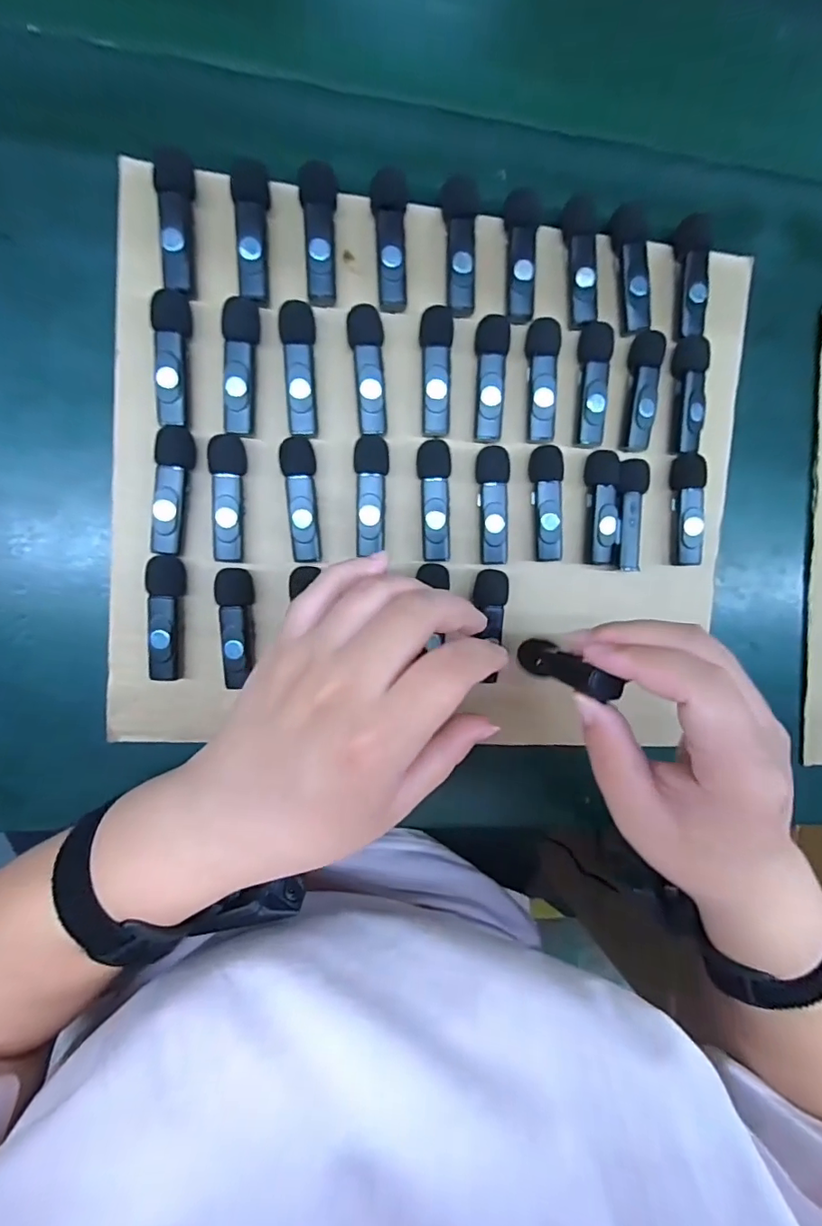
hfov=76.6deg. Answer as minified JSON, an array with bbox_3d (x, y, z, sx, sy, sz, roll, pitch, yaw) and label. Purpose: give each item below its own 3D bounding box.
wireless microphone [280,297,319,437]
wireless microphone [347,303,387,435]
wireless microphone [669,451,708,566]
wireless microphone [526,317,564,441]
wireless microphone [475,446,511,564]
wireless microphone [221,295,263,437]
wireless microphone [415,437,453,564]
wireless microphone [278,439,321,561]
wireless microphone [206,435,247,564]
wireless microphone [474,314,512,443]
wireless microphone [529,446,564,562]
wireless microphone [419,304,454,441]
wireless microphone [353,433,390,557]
[{"bbox_3d":[-0.058,-0.126,0.273,0.017,0.017,0.065,0,96,-7],"label":"wireless microphone"},{"bbox_3d":[-0.023,-0.128,0.279,0.018,0.015,0.063,-4,96,-7],"label":"wireless microphone"},{"bbox_3d":[0.165,-0.061,0.310,0.015,0.017,0.065,-4,96,-7],"label":"wireless microphone"},{"bbox_3d":[0.073,-0.129,0.290,0.016,0.011,0.064,-1,96,-7],"label":"wireless microphone"},{"bbox_3d":[0.046,-0.060,0.293,0.018,0.009,0.064,0,96,-7],"label":"wireless microphone"},{"bbox_3d":[-0.088,-0.126,0.267,0.017,0.012,0.067,5,95,-8],"label":"wireless microphone"},{"bbox_3d":[0.013,-0.062,0.288,0.019,0.013,0.065,0,96,-7],"label":"wireless microphone"},{"bbox_3d":[-0.059,-0.060,0.280,0.018,0.018,0.064,-3,96,-7],"label":"wireless microphone"},{"bbox_3d":[-0.096,-0.059,0.272,0.017,0.010,0.064,2,95,-7],"label":"wireless microphone"},{"bbox_3d":[0.044,-0.128,0.284,0.018,0.011,0.065,3,95,-8],"label":"wireless microphone"},{"bbox_3d":[0.078,-0.062,0.298,0.017,0.013,0.063,-3,96,-7],"label":"wireless microphone"},{"bbox_3d":[0.013,-0.130,0.282,0.017,0.014,0.065,1,96,-7],"label":"wireless microphone"},{"bbox_3d":[-0.022,-0.065,0.286,0.018,0.017,0.061,1,96,-7],"label":"wireless microphone"}]

